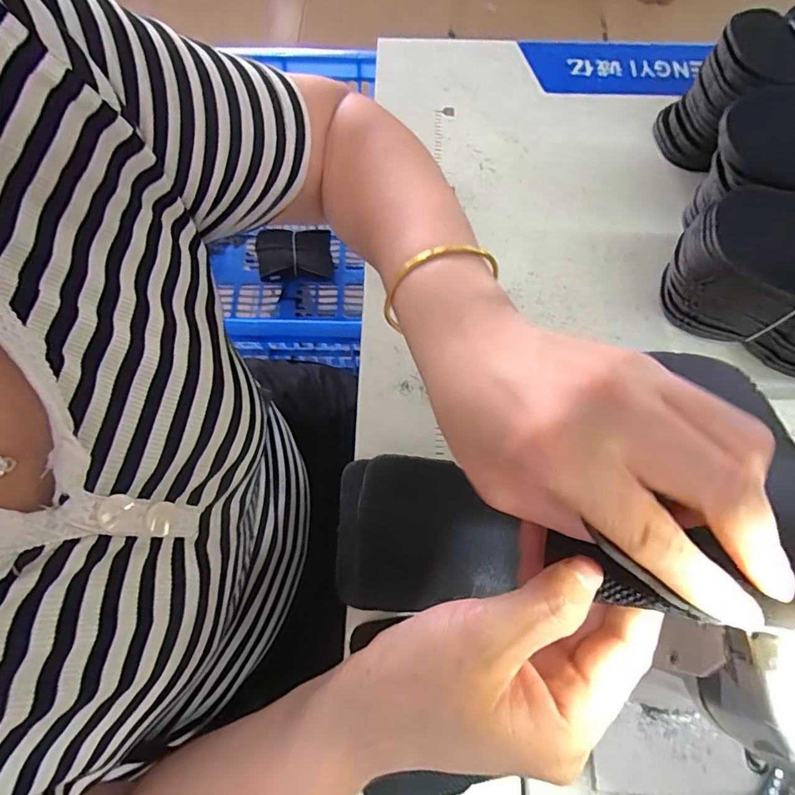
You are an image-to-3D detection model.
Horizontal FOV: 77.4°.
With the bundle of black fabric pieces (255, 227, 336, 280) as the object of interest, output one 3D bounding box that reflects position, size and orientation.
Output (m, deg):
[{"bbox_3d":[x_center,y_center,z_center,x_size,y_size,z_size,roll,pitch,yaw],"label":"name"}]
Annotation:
[{"bbox_3d":[-0.208,-0.296,1.017,0.154,0.050,0.109,2,69,3],"label":"bundle of black fabric pieces"}]

